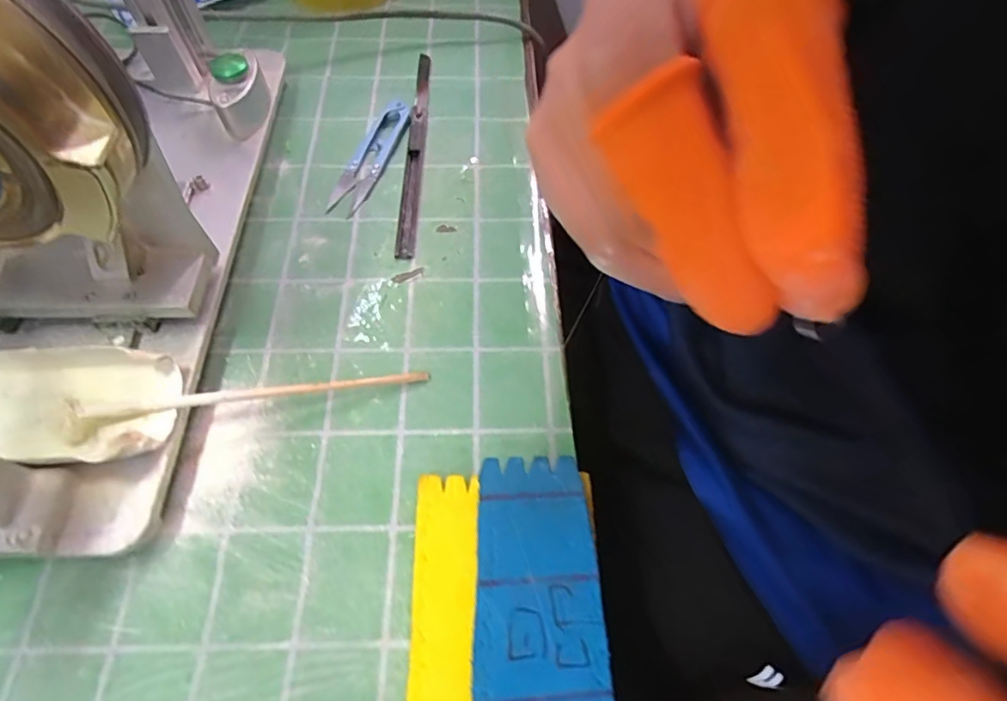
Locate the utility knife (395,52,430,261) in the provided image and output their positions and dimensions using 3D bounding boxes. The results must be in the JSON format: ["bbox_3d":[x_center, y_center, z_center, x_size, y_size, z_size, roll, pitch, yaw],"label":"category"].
[{"bbox_3d":[-0.060,-0.144,0.368,0.012,0.005,0.197,1,62,-1],"label":"utility knife"}]

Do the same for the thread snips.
[{"bbox_3d":[-0.089,-0.134,0.360,0.024,0.008,0.102,17,63,8],"label":"thread snips"}]

